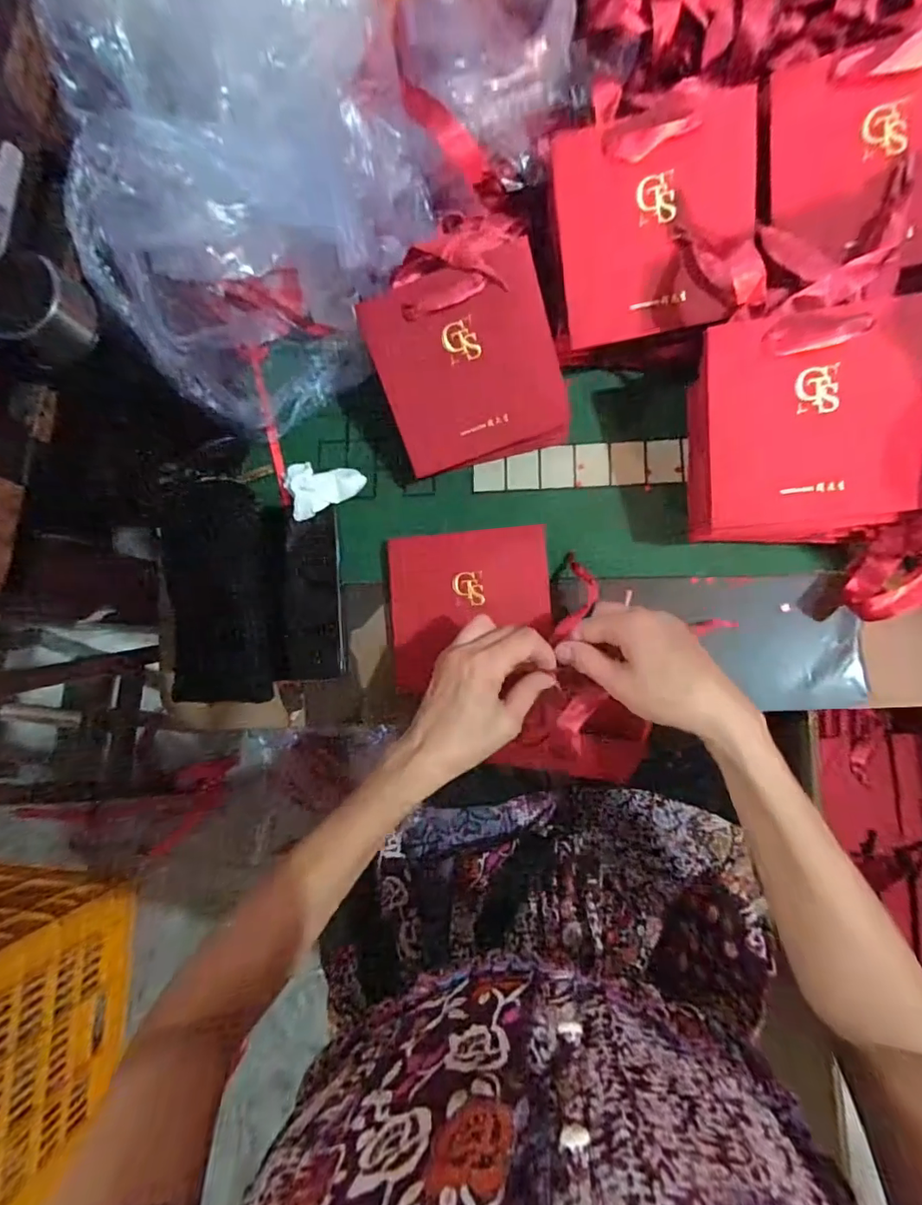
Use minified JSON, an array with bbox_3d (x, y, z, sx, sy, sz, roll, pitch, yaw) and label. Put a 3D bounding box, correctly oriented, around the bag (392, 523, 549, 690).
[{"bbox_3d":[0.008,0.004,0.458,0.139,0.018,0.134,-4,83,6],"label":"bag"}]

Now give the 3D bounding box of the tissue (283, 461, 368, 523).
[{"bbox_3d":[-0.124,-0.108,0.481,0.065,0.037,0.050,-17,82,5],"label":"tissue"}]

